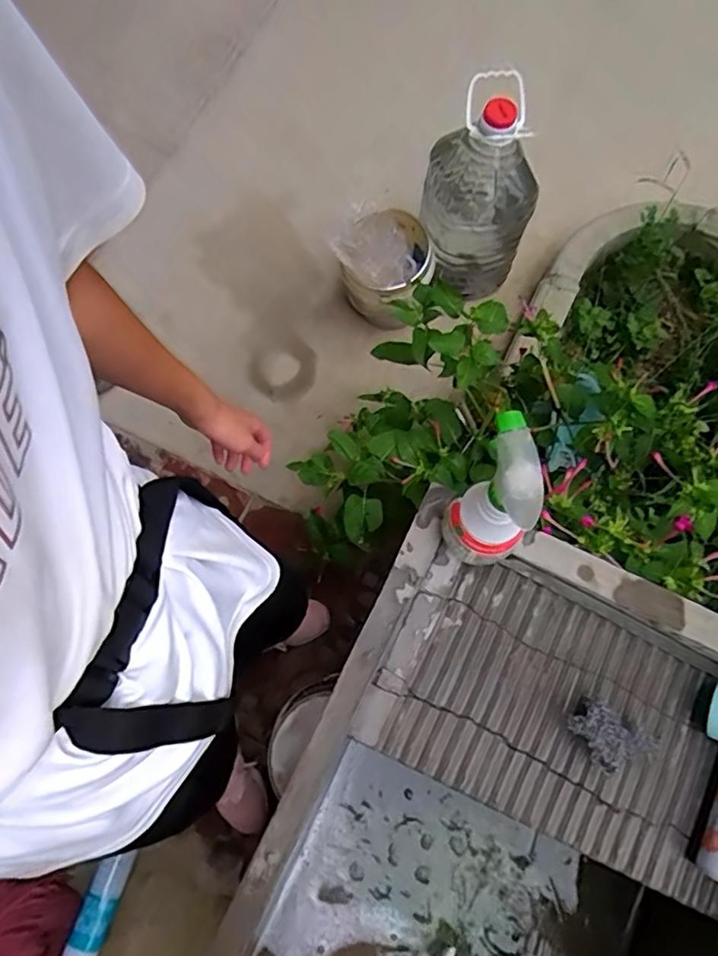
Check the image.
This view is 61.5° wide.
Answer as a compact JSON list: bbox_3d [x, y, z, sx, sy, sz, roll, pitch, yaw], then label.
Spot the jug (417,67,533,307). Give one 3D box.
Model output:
[{"bbox_3d":[0.274,-0.645,1.390,0.246,0.411,0.242,8,74,3],"label":"jug"}]

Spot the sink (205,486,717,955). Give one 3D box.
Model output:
[{"bbox_3d":[0.126,0.498,0.637,0.488,0.221,0.817,24,75,7],"label":"sink"}]

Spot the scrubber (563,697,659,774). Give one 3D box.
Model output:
[{"bbox_3d":[0.255,0.265,0.611,0.098,0.048,0.059,35,77,10],"label":"scrubber"}]

